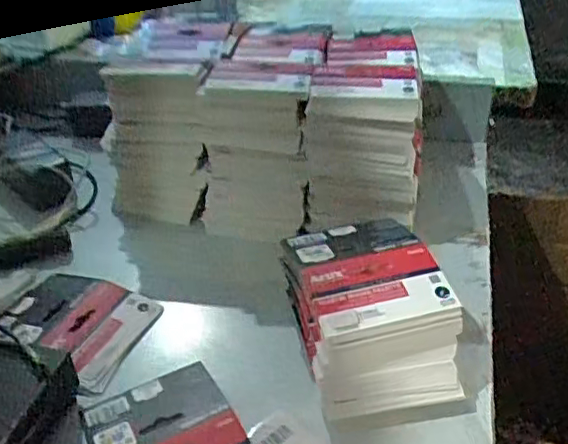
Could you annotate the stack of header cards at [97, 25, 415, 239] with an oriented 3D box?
[{"bbox_3d":[-0.014,-0.101,0.672,0.313,0.169,0.209,6,34,12],"label":"stack of header cards"}]

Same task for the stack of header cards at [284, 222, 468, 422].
[{"bbox_3d":[0.060,0.073,0.468,0.109,0.093,0.147,-10,34,-12],"label":"stack of header cards"}]

